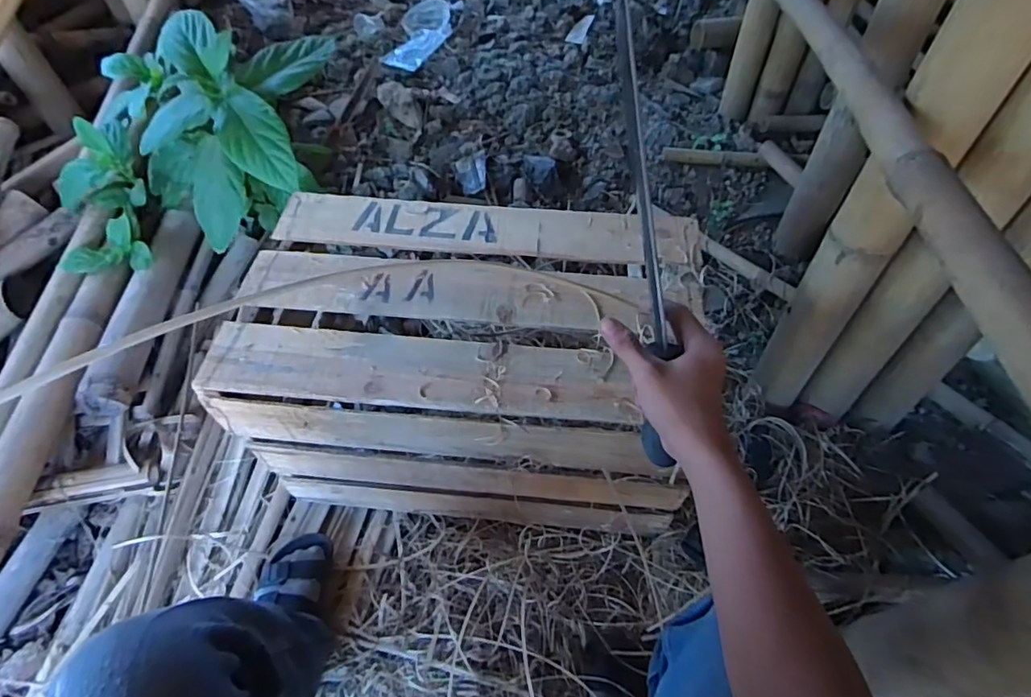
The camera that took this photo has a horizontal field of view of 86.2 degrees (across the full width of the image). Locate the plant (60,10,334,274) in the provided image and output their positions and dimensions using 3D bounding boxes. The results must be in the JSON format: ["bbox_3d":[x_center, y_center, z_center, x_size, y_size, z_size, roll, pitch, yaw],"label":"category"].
[{"bbox_3d":[-0.663,-0.387,1.102,0.525,0.333,0.446,6,54,3],"label":"plant"}]

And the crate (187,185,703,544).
[{"bbox_3d":[-0.063,0.025,0.818,0.568,0.338,0.349,7,54,4],"label":"crate"}]

